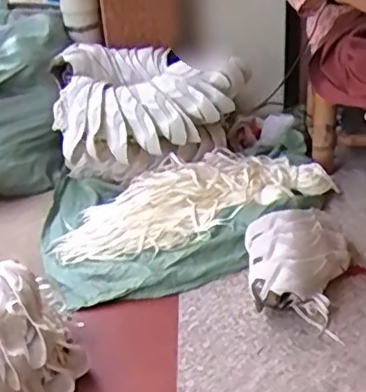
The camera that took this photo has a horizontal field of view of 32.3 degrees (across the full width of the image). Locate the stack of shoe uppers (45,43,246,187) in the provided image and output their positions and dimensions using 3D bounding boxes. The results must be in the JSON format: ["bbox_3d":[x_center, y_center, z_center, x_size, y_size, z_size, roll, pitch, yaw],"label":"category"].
[{"bbox_3d":[-0.079,-0.228,1.594,0.466,0.301,0.226,-10,32,-8],"label":"stack of shoe uppers"}]

